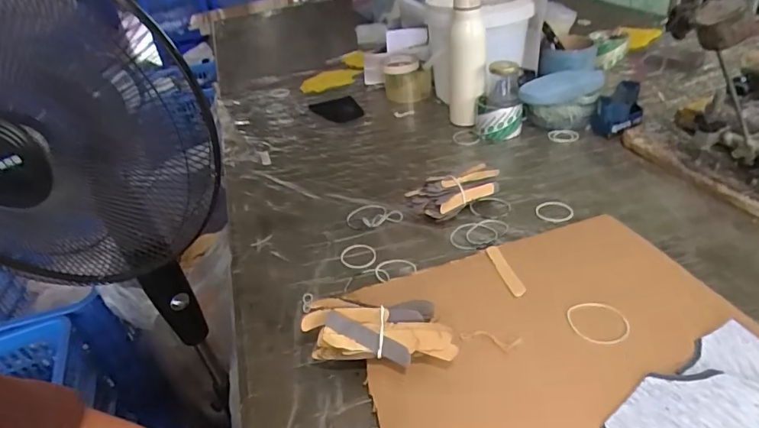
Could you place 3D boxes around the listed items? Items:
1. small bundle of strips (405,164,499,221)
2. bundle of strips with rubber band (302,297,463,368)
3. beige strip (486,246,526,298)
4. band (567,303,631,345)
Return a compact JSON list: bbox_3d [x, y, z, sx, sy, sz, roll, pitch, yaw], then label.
[{"bbox_3d":[0.104,-0.029,0.673,0.127,0.051,0.056,-17,33,-15],"label":"small bundle of strips"},{"bbox_3d":[-0.002,0.118,0.462,0.145,0.051,0.045,-2,33,9],"label":"bundle of strips with rubber band"},{"bbox_3d":[0.146,0.064,0.554,0.016,0.004,0.089,-10,32,-4],"label":"beige strip"},{"bbox_3d":[0.219,0.109,0.478,0.054,0.004,0.051,-7,38,9],"label":"band"}]

